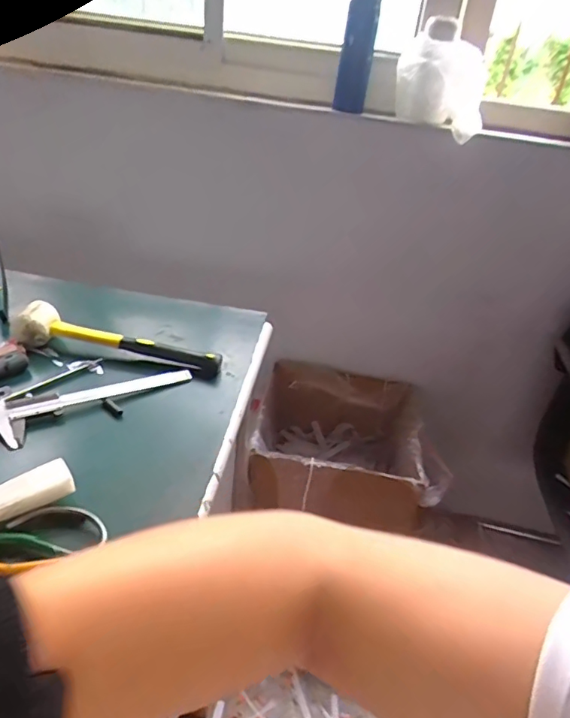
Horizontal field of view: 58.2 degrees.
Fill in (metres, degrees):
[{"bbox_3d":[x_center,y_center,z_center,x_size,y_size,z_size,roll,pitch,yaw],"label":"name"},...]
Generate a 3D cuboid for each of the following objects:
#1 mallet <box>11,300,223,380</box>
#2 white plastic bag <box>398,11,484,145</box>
[{"bbox_3d":[-0.228,-0.021,0.688,0.281,0.049,0.056,11,33,5],"label":"mallet"},{"bbox_3d":[0.293,-0.525,0.952,0.171,0.173,0.085,17,34,15],"label":"white plastic bag"}]

